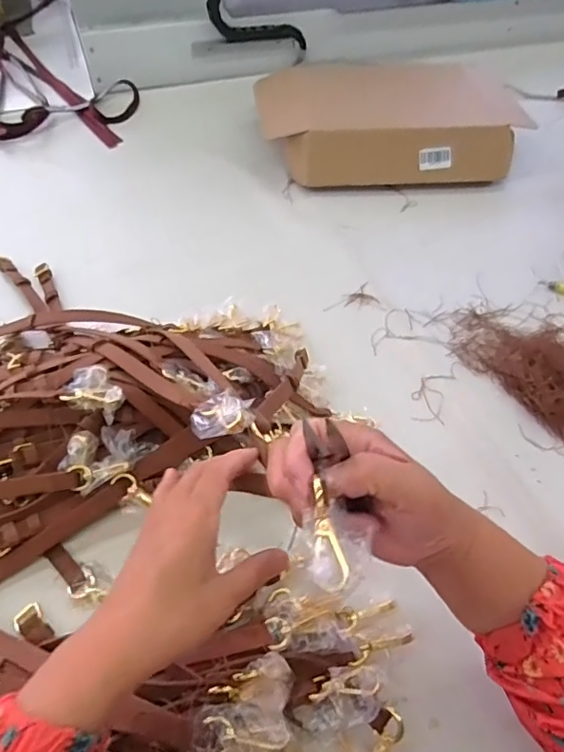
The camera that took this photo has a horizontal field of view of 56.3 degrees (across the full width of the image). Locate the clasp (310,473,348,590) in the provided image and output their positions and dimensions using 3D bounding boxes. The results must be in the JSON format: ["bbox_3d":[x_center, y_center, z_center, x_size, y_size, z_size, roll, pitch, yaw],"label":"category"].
[{"bbox_3d":[0.022,0.078,0.263,0.016,0.009,0.055,-7,66,-5],"label":"clasp"}]

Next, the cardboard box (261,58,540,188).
[{"bbox_3d":[0.167,-0.403,0.857,0.421,0.104,0.198,-1,50,0],"label":"cardboard box"}]

